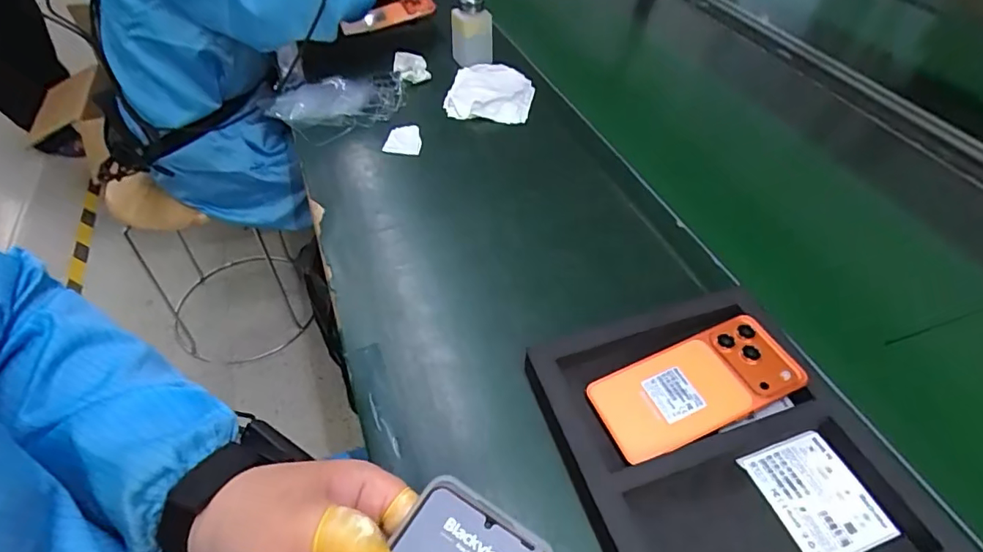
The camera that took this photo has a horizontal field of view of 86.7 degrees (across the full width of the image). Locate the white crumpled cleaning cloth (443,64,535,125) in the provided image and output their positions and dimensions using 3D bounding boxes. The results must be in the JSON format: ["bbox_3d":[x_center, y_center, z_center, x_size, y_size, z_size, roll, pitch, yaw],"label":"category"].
[{"bbox_3d":[-0.001,-0.268,0.771,0.118,0.040,0.118,8,47,6],"label":"white crumpled cleaning cloth"}]

